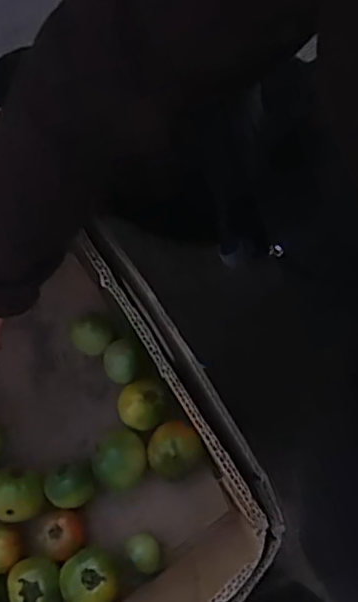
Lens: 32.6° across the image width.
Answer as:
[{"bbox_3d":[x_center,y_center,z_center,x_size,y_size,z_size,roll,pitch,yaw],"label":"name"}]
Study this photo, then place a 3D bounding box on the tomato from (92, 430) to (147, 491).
[{"bbox_3d":[-0.050,0.137,0.530,0.045,0.040,0.047,0,74,2],"label":"tomato"}]

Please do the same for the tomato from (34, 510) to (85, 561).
[{"bbox_3d":[-0.100,0.198,0.523,0.040,0.026,0.039,0,74,2],"label":"tomato"}]

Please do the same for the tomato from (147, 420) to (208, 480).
[{"bbox_3d":[-0.003,0.128,0.525,0.046,0.051,0.046,0,74,2],"label":"tomato"}]

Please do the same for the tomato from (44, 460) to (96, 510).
[{"bbox_3d":[-0.092,0.159,0.532,0.042,0.033,0.035,-22,74,-4],"label":"tomato"}]

